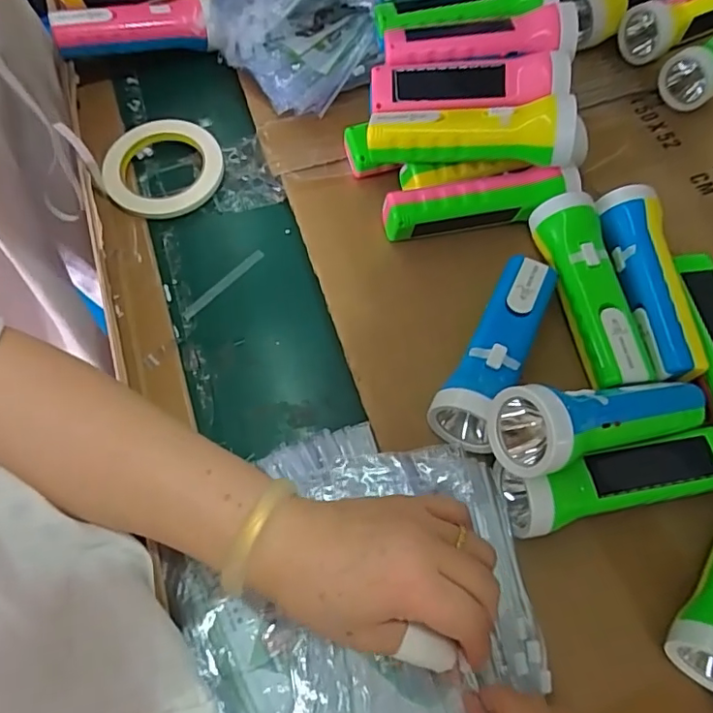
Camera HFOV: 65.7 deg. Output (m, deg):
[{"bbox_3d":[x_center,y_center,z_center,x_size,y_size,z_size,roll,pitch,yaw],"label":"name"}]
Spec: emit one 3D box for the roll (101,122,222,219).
[{"bbox_3d":[-0.184,-0.181,0.532,0.109,0.030,0.100,0,64,0],"label":"roll"}]

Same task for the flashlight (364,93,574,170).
[{"bbox_3d":[0.093,-0.184,0.452,0.160,0.056,0.042,7,64,4],"label":"flashlight"}]

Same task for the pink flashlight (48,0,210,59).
[{"bbox_3d":[-0.229,-0.344,0.576,0.155,0.047,0.048,-14,65,-6],"label":"pink flashlight"}]

